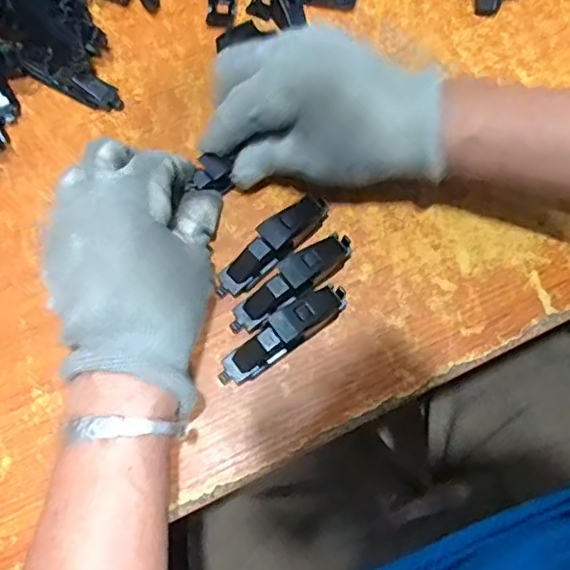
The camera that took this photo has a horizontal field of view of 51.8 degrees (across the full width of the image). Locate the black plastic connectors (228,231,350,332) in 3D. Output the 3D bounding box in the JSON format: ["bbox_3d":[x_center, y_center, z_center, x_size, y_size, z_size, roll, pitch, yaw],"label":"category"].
[{"bbox_3d":[0.004,-0.001,0.330,0.081,0.022,0.020,-40,78,-11],"label":"black plastic connectors"}]

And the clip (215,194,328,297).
[{"bbox_3d":[-0.007,-0.023,0.338,0.021,0.022,0.078,42,77,11],"label":"clip"}]

